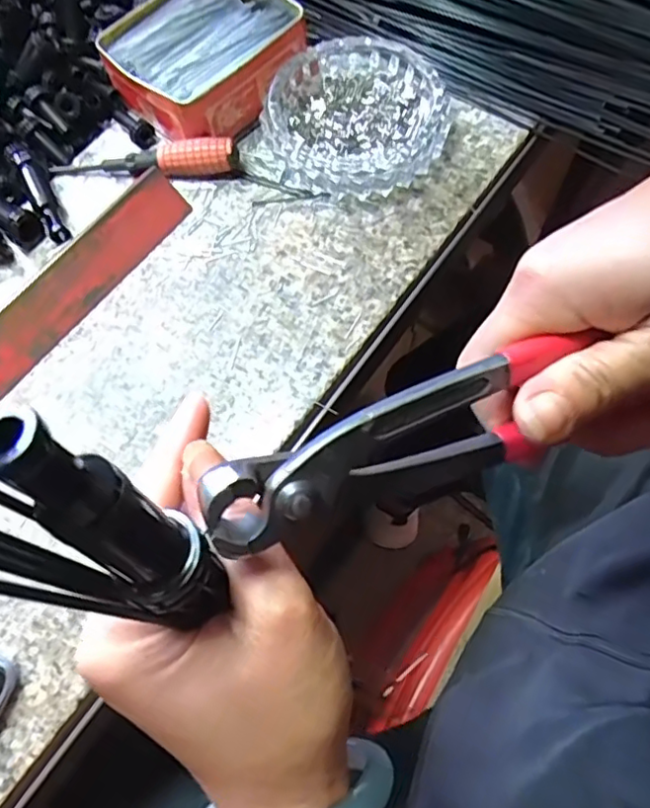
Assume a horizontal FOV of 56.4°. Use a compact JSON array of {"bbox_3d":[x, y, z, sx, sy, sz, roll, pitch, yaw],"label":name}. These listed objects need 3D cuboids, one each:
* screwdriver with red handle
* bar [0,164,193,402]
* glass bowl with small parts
[{"bbox_3d":[-0.126,-0.167,0.417,0.133,0.018,0.016,2,69,15],"label":"screwdriver with red handle"},{"bbox_3d":[-0.171,-0.063,0.373,0.037,0.022,0.220,34,73,12],"label":"bar"},{"bbox_3d":[0.021,-0.193,0.411,0.117,0.027,0.117,-1,67,2],"label":"glass bowl with small parts"}]

